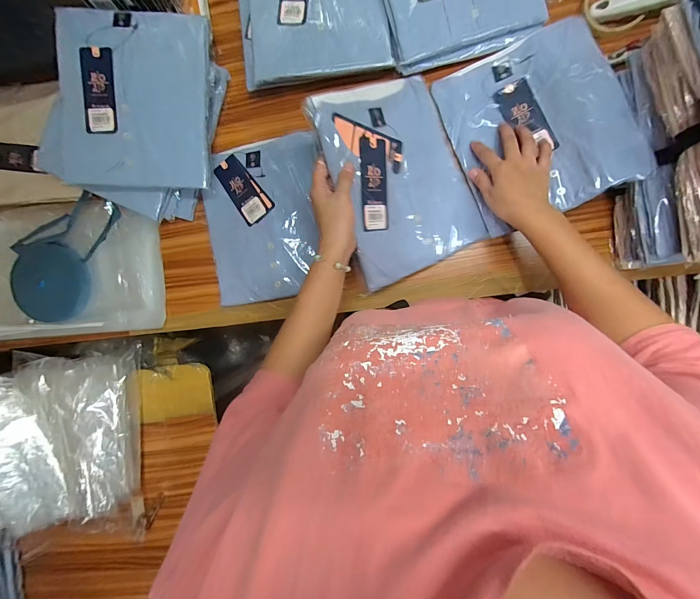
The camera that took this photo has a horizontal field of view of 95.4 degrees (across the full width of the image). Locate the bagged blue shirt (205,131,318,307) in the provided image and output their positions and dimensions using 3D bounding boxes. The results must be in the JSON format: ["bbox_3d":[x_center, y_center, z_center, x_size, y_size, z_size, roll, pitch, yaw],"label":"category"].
[{"bbox_3d":[-0.141,-0.126,0.527,0.190,0.029,0.250,-7,91,7],"label":"bagged blue shirt"}]

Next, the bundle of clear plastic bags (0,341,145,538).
[{"bbox_3d":[-0.505,0.251,0.547,0.261,0.101,0.331,2,92,7],"label":"bundle of clear plastic bags"}]

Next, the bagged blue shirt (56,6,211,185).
[{"bbox_3d":[-0.318,-0.295,0.475,0.204,0.020,0.244,0,95,-8],"label":"bagged blue shirt"}]

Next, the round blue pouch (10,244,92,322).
[{"bbox_3d":[-0.529,-0.029,0.562,0.134,0.021,0.134,0,91,7],"label":"round blue pouch"}]

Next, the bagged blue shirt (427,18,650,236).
[{"bbox_3d":[0.255,-0.245,0.451,0.203,0.027,0.253,-21,80,21],"label":"bagged blue shirt"}]

